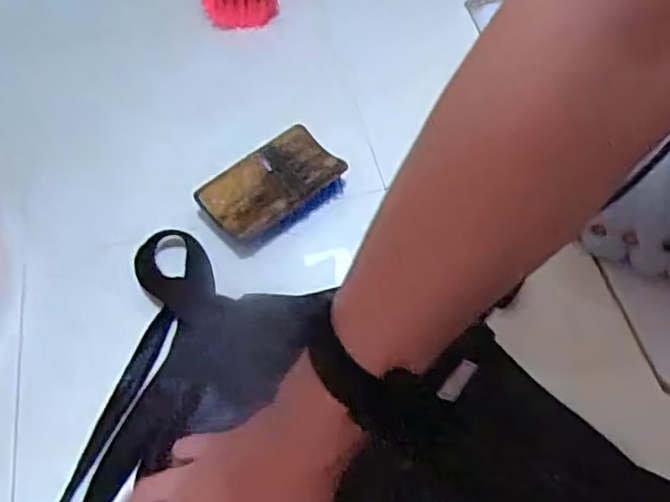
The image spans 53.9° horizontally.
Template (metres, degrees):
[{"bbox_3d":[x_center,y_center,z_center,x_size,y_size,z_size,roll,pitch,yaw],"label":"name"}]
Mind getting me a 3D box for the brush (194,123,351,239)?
[{"bbox_3d":[-0.050,-0.050,0.537,0.109,0.042,0.062,-39,62,-20],"label":"brush"}]

